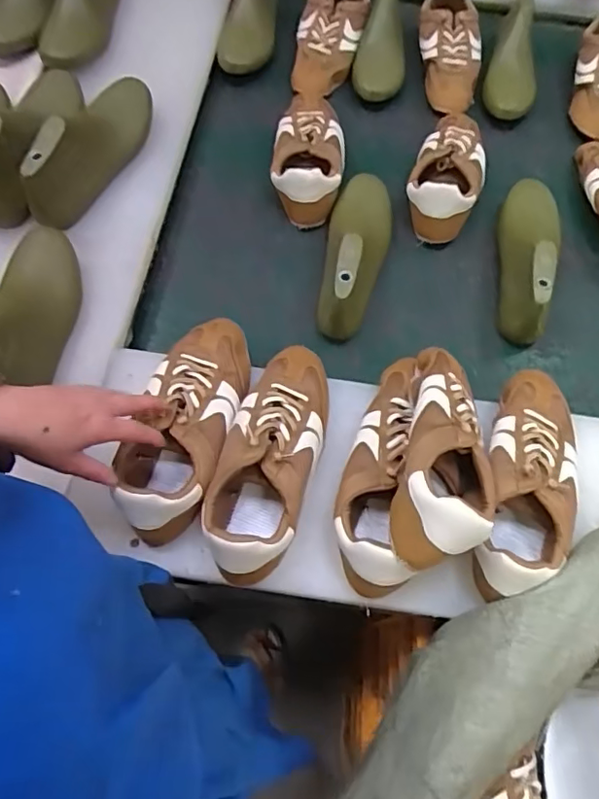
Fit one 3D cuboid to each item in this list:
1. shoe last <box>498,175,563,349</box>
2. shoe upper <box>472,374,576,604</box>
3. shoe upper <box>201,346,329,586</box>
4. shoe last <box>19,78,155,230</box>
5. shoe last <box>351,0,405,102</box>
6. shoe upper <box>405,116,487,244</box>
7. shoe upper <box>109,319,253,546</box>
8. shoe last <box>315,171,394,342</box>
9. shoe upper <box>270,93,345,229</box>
[{"bbox_3d":[0.310,-0.201,0.739,0.073,0.094,0.246,8,66,3],"label":"shoe last"},{"bbox_3d":[0.237,0.077,0.570,0.094,0.082,0.258,18,67,8],"label":"shoe upper"},{"bbox_3d":[-0.029,0.051,0.563,0.092,0.077,0.253,15,66,7],"label":"shoe upper"},{"bbox_3d":[-0.274,-0.344,0.715,0.079,0.087,0.257,18,67,8],"label":"shoe last"},{"bbox_3d":[0.143,-0.588,0.918,0.075,0.074,0.238,13,66,5],"label":"shoe last"},{"bbox_3d":[0.219,-0.343,0.812,0.104,0.074,0.235,18,67,8],"label":"shoe upper"},{"bbox_3d":[-0.117,0.019,0.579,0.096,0.079,0.245,11,60,4],"label":"shoe upper"},{"bbox_3d":[0.072,-0.206,0.733,0.087,0.094,0.247,7,66,3],"label":"shoe last"},{"bbox_3d":[0.016,-0.370,0.808,0.105,0.066,0.245,3,66,1],"label":"shoe upper"}]

